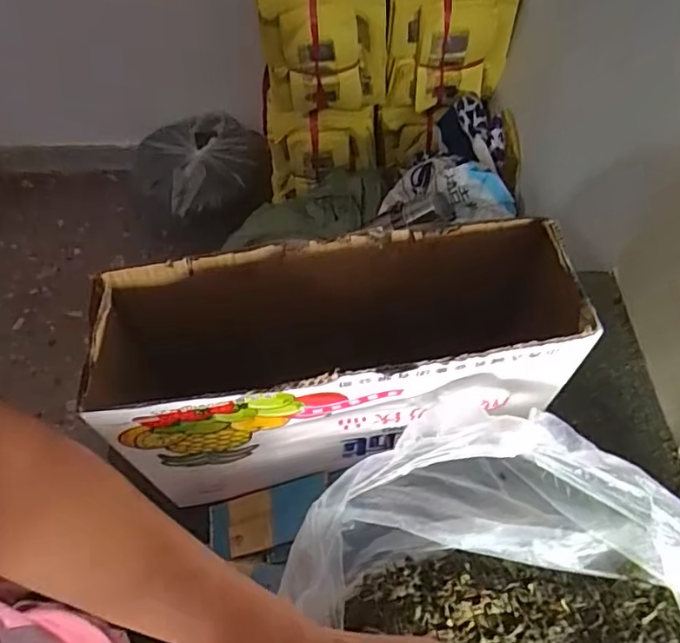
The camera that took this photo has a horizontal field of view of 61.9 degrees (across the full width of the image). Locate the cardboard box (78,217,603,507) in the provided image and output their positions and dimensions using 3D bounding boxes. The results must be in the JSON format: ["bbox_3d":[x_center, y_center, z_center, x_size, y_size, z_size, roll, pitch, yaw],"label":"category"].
[{"bbox_3d":[-0.006,0.042,0.476,0.340,0.213,0.114,-8,59,-5],"label":"cardboard box"}]

